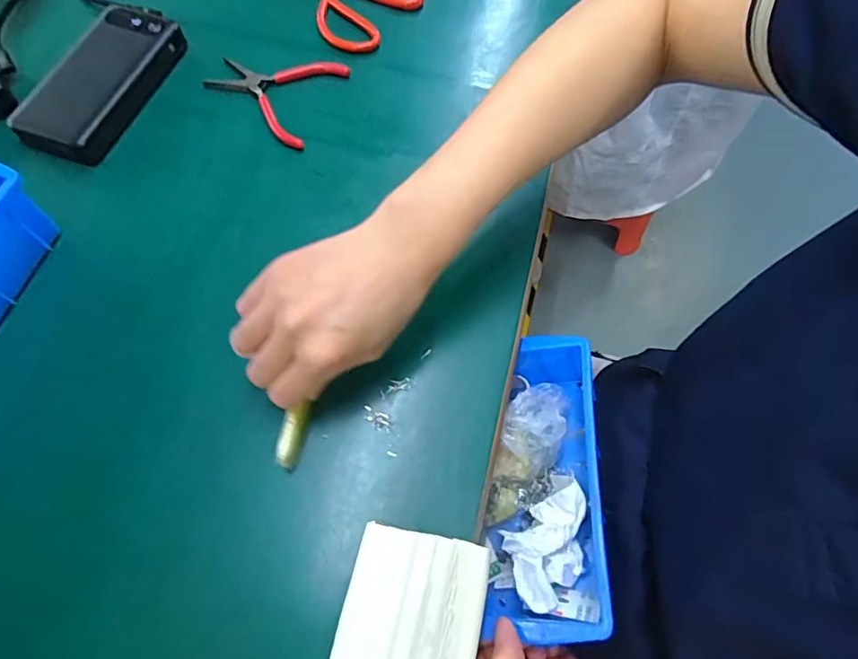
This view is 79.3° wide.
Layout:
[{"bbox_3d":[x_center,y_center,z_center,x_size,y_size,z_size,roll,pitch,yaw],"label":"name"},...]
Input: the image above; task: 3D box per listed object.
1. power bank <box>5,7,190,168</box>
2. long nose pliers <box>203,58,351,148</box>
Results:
[{"bbox_3d":[-0.278,-0.213,0.443,0.077,0.024,0.157,22,67,6],"label":"power bank"},{"bbox_3d":[-0.141,-0.211,0.455,0.109,0.006,0.097,20,67,5],"label":"long nose pliers"}]

